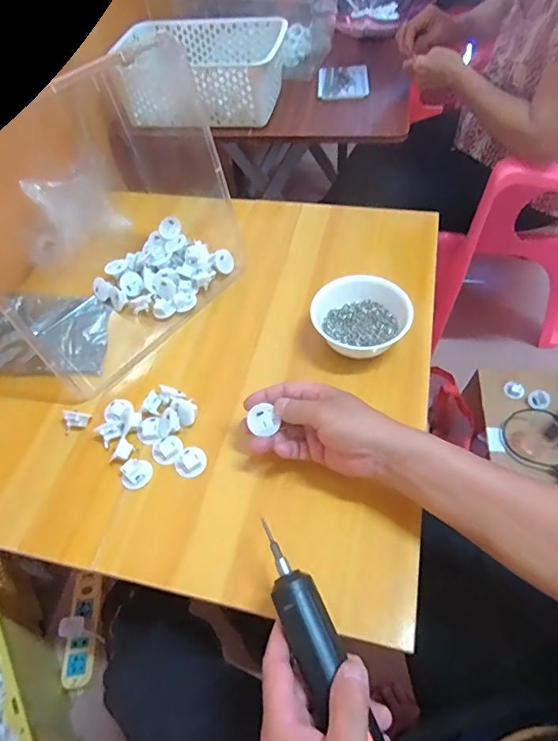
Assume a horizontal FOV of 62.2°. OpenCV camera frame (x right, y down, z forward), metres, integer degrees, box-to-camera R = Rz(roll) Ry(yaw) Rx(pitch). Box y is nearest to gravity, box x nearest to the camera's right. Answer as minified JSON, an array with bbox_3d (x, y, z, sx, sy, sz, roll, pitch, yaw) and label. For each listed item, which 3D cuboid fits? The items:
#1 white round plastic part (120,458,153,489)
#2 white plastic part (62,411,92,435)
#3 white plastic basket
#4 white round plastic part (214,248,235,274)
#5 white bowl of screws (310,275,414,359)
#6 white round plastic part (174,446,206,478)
[{"bbox_3d":[-0.150,0.108,0.486,0.028,0.014,0.033,35,63,26],"label":"white round plastic part"},{"bbox_3d":[-0.233,0.056,0.528,0.032,0.024,0.017,-20,54,-10],"label":"white plastic part"},{"bbox_3d":[-0.142,-0.571,0.872,0.287,0.093,0.203,4,54,7],"label":"white plastic basket"},{"bbox_3d":[-0.078,-0.155,0.655,0.029,0.034,0.004,-50,26,-10],"label":"white round plastic part"},{"bbox_3d":[0.098,-0.075,0.571,0.112,0.049,0.114,-2,53,3],"label":"white bowl of screws"},{"bbox_3d":[-0.094,0.096,0.492,0.030,0.015,0.033,-2,53,3],"label":"white round plastic part"}]

